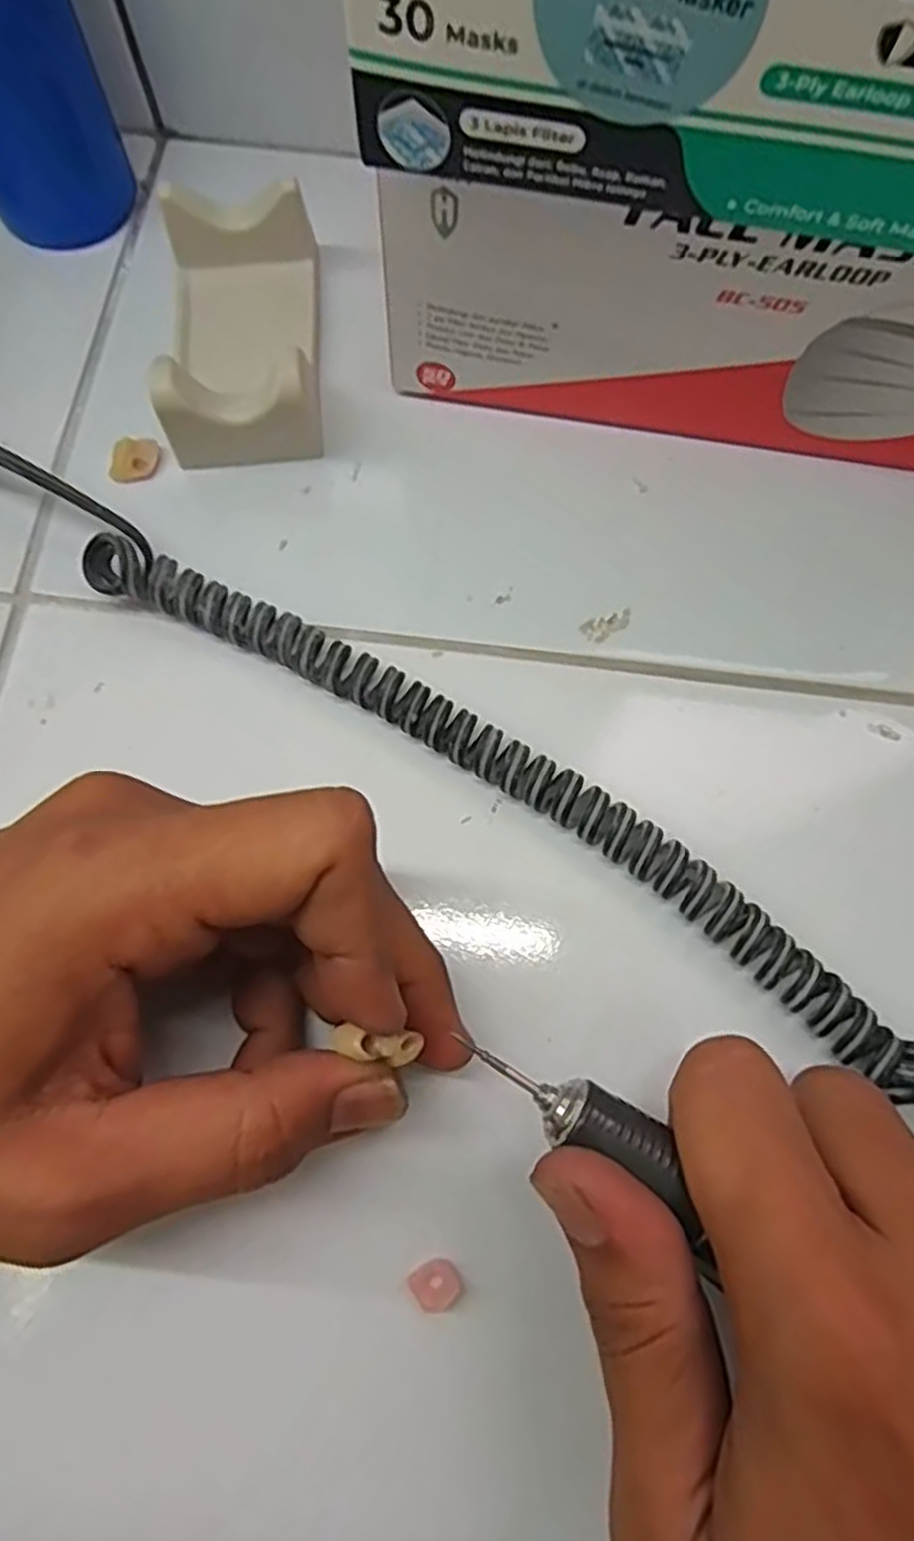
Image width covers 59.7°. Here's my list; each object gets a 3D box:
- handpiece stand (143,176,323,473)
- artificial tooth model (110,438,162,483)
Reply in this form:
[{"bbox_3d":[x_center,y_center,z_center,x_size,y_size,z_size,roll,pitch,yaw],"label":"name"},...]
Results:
[{"bbox_3d":[-0.069,-0.139,0.252,0.044,0.035,0.084,-4,73,-2],"label":"handpiece stand"},{"bbox_3d":[-0.103,-0.099,0.254,0.017,0.010,0.011,-25,75,-8],"label":"artificial tooth model"}]

